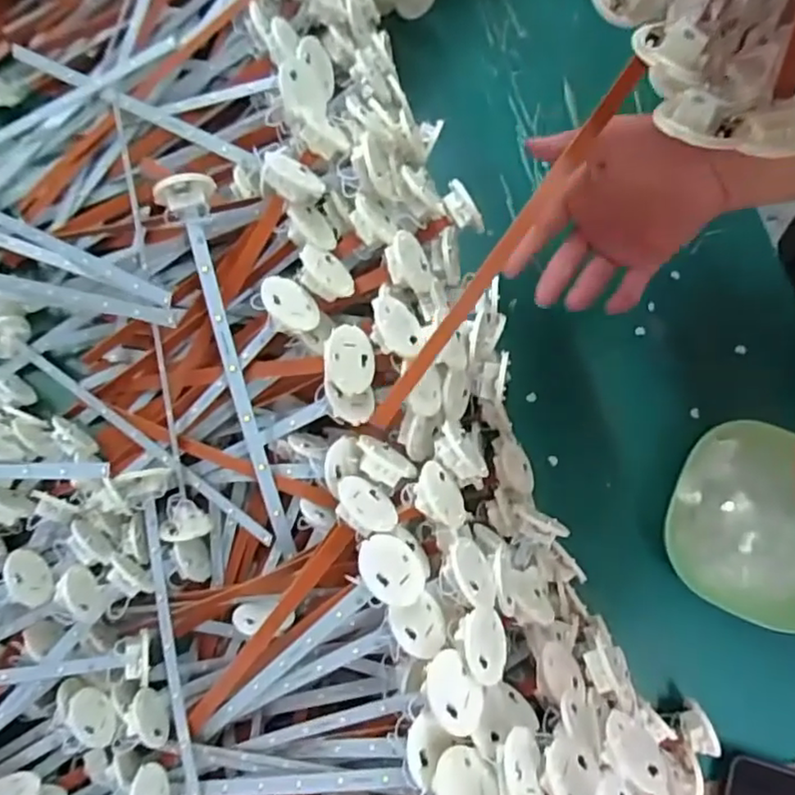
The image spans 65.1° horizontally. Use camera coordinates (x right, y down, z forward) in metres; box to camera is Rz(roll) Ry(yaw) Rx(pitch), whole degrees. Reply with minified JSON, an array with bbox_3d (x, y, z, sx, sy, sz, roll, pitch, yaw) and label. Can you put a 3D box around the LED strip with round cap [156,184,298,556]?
[{"bbox_3d":[-0.106,-0.018,0.410,0.032,0.027,0.249,-15,96,-2],"label":"LED strip with round cap"}]

